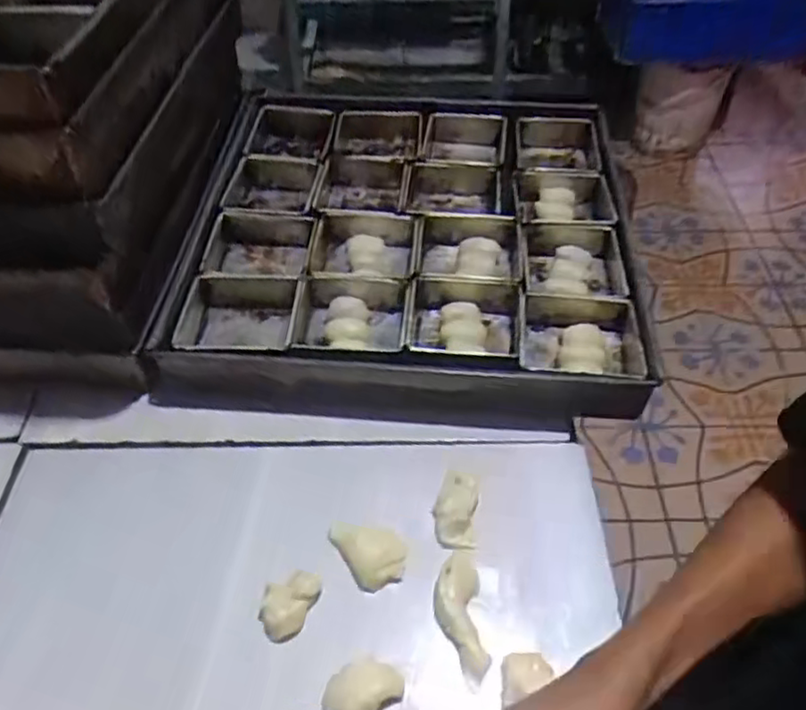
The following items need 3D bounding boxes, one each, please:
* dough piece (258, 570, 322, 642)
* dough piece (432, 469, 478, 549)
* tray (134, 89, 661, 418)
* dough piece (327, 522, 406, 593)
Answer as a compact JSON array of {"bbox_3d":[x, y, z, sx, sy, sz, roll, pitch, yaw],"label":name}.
[{"bbox_3d":[-0.085,0.182,0.490,0.035,0.014,0.050,21,54,19],"label":"dough piece"},{"bbox_3d":[0.043,0.123,0.534,0.033,0.026,0.055,4,50,6],"label":"dough piece"},{"bbox_3d":[0.010,-0.144,0.738,0.466,0.066,0.480,2,50,4],"label":"tray"},{"bbox_3d":[-0.028,0.158,0.517,0.059,0.023,0.045,1,50,3],"label":"dough piece"}]

